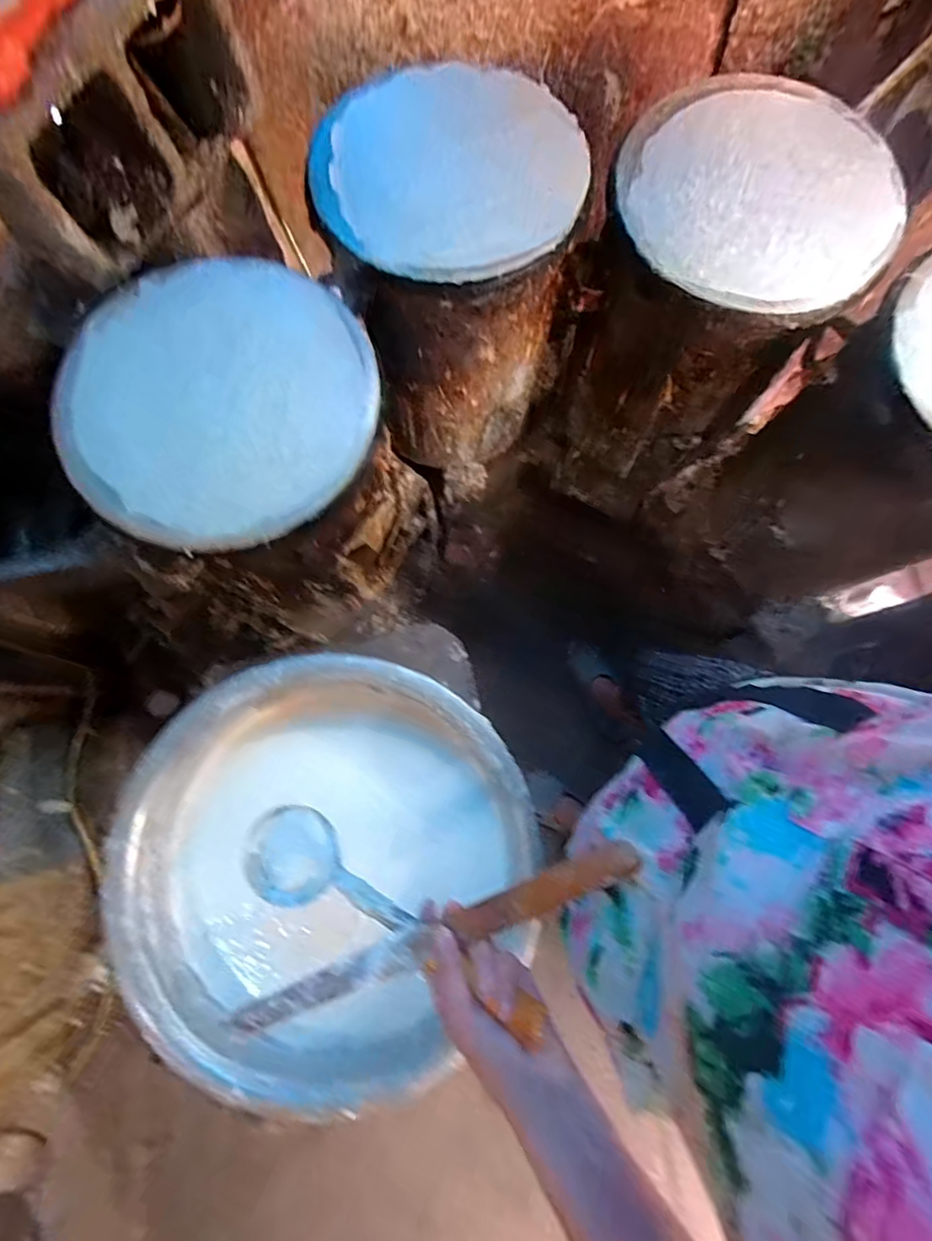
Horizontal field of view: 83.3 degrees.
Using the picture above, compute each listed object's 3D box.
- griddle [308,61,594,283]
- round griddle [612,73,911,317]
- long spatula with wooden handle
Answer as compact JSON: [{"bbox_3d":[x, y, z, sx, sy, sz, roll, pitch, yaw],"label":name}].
[{"bbox_3d":[-0.028,-0.614,0.710,0.370,0.054,0.370,0,78,2],"label":"griddle"},{"bbox_3d":[0.417,-0.604,0.730,0.373,0.041,0.408,0,78,2],"label":"round griddle"},{"bbox_3d":[-0.045,0.267,0.430,0.405,0.022,0.027,-31,78,15],"label":"long spatula with wooden handle"}]

